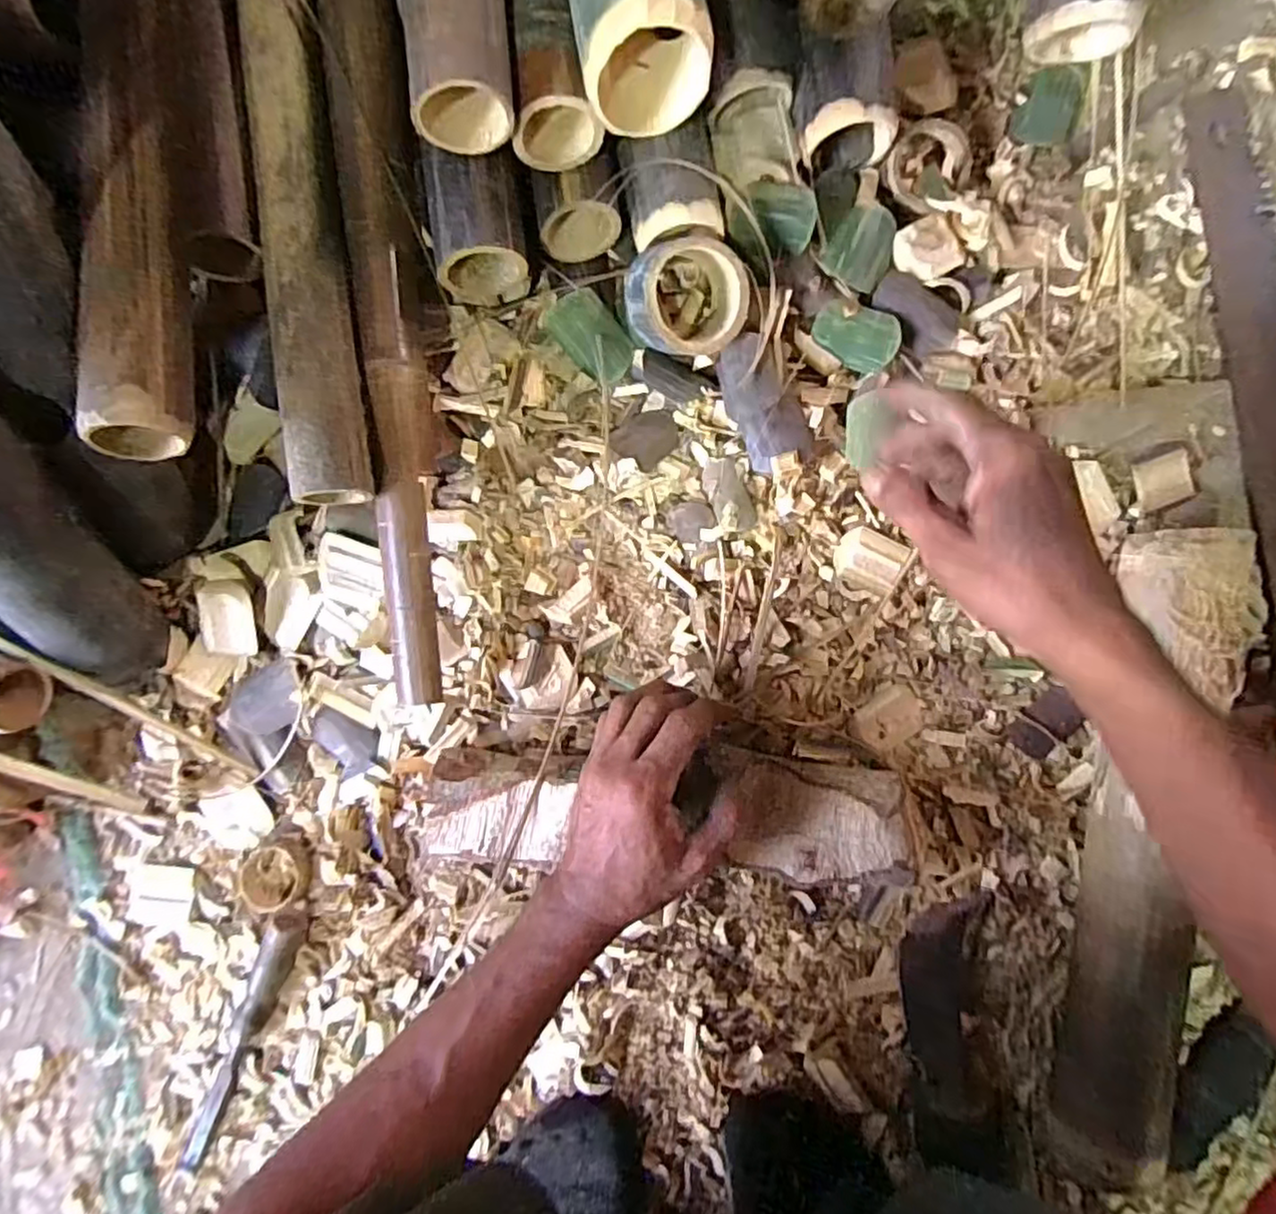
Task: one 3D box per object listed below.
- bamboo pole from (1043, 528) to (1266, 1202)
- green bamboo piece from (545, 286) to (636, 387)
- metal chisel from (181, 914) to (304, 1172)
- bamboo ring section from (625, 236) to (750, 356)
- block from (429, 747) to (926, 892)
[{"bbox_3d":[0.321,0.156,0.441,0.057,0.075,0.405,7,92,5],"label":"bamboo pole"},{"bbox_3d":[-0.033,-0.194,0.491,0.041,0.026,0.066,-25,108,38],"label":"green bamboo piece"},{"bbox_3d":[-0.305,0.333,0.516,0.022,0.025,0.228,27,93,4],"label":"metal chisel"},{"bbox_3d":[0.030,-0.214,0.472,0.077,0.055,0.077,-8,115,-17],"label":"bamboo ring section"},{"bbox_3d":[0.016,0.139,0.461,0.318,0.038,0.079,1,91,6],"label":"block"}]

